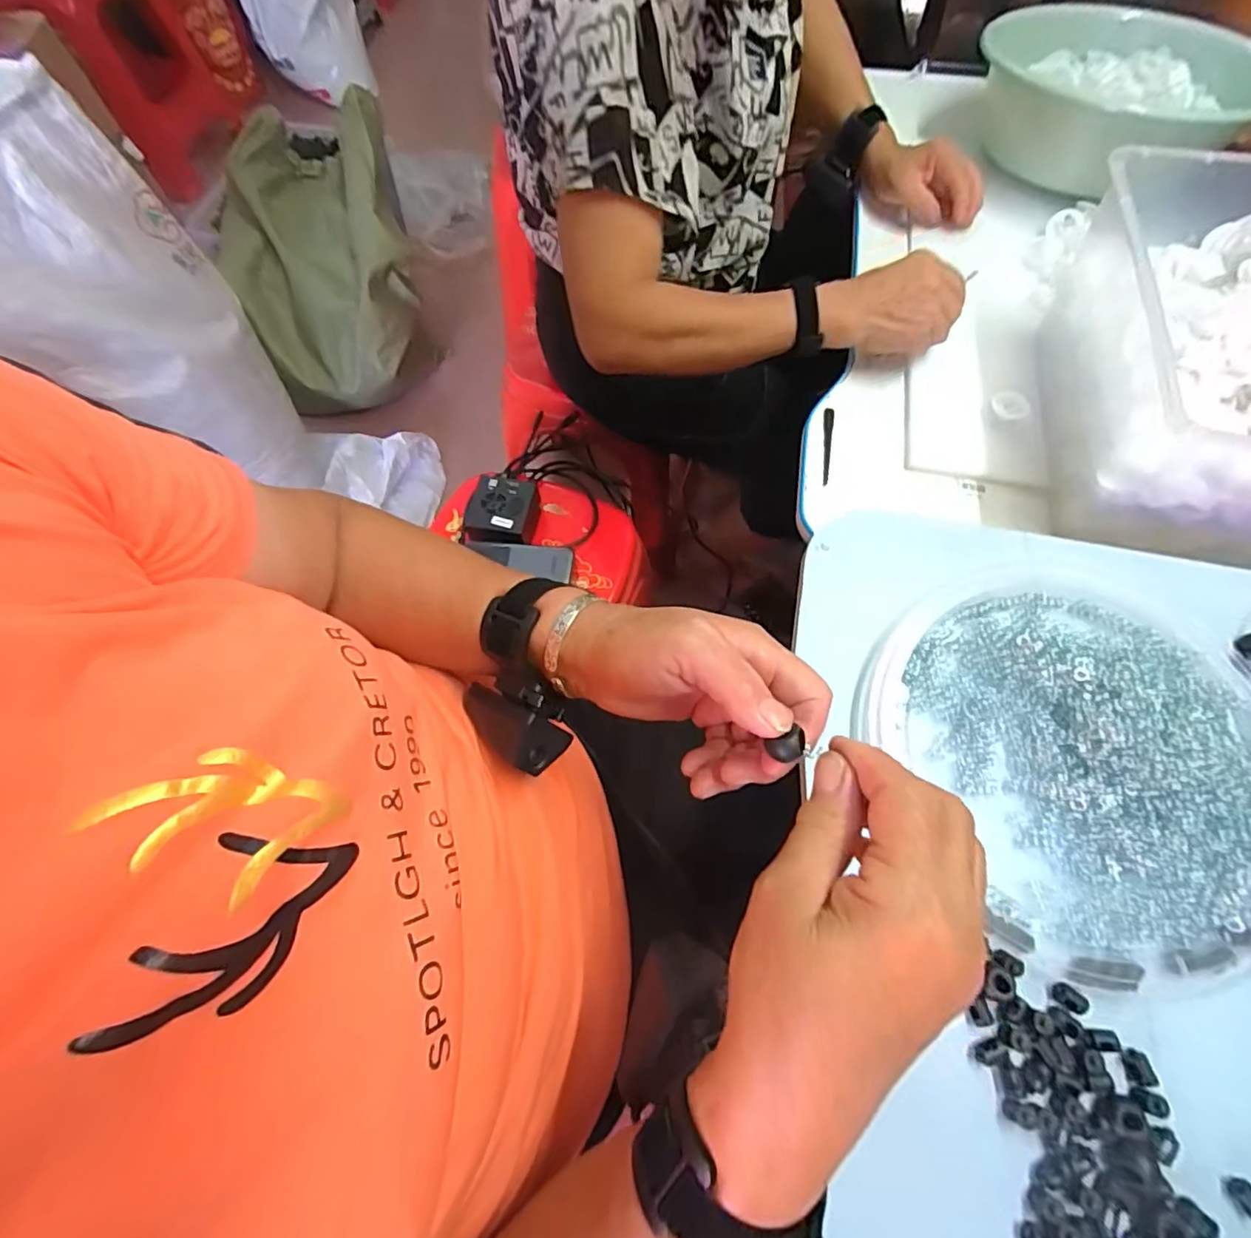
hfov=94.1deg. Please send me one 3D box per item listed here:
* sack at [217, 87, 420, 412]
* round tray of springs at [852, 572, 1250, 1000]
[{"bbox_3d":[-0.713,-0.877,1.394,0.392,0.335,0.725,-14,65,-5],"label":"sack"},{"bbox_3d":[0.276,0.073,0.336,0.215,0.028,0.232,-1,64,1],"label":"round tray of springs"}]

